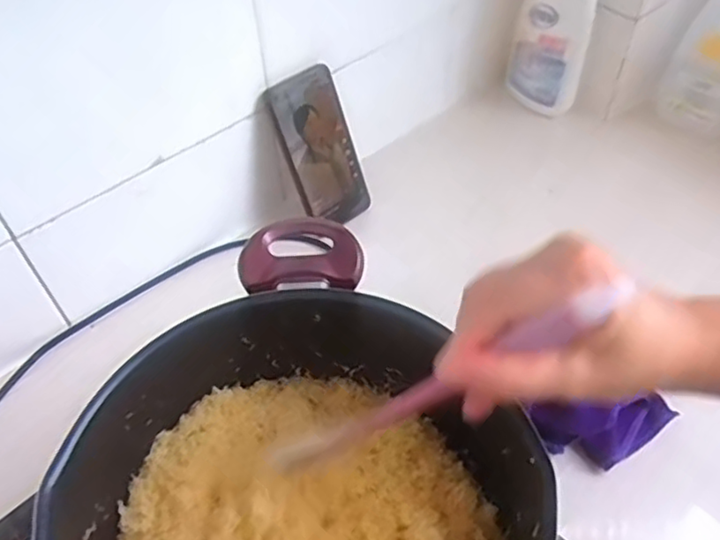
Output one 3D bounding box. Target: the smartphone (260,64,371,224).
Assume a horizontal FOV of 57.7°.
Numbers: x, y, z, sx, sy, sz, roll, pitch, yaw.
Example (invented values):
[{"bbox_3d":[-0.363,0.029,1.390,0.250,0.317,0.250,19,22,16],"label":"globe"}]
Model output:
[{"bbox_3d":[-0.039,-0.118,0.658,0.074,0.163,0.008,-32,33,-18],"label":"smartphone"}]

